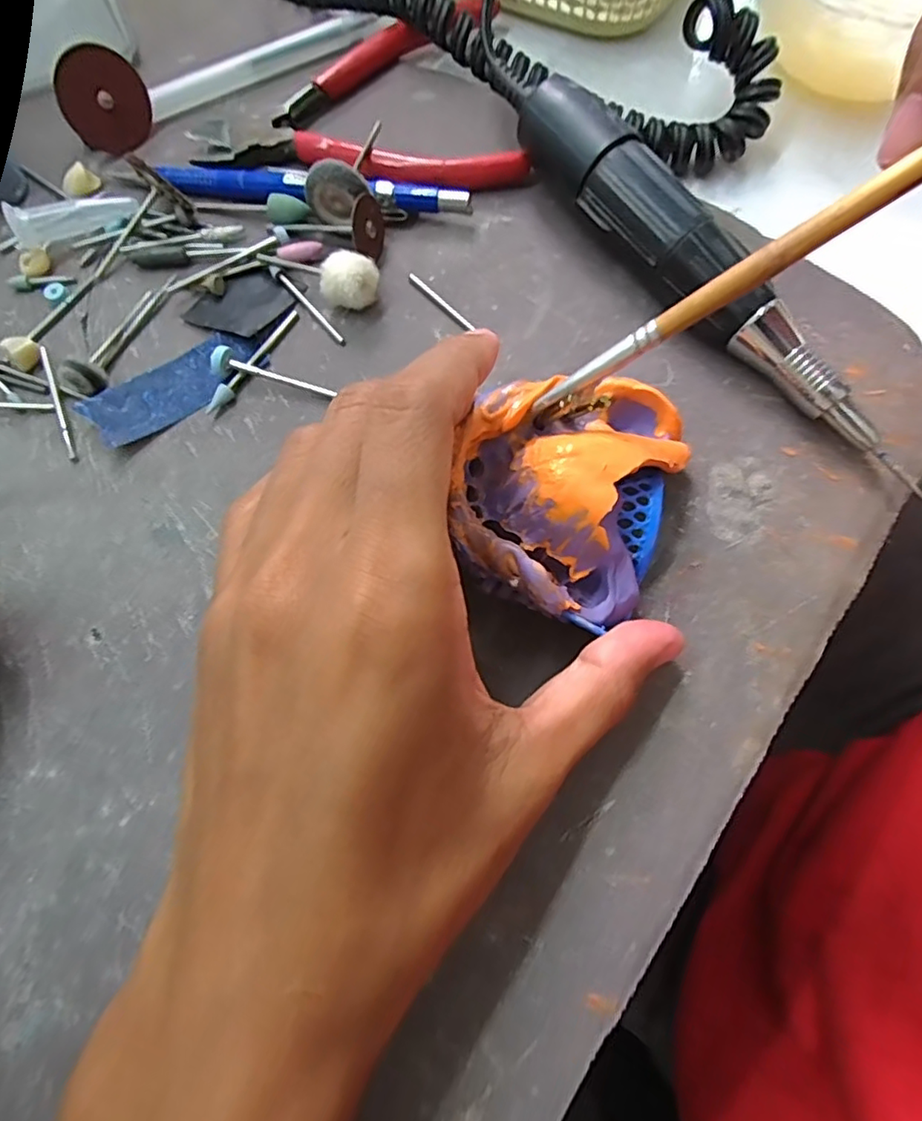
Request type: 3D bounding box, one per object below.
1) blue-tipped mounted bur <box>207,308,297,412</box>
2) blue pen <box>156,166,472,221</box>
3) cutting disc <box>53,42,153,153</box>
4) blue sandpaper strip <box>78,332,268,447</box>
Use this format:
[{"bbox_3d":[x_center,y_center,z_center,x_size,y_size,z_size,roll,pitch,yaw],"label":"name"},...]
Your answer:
[{"bbox_3d":[-0.070,-0.068,0.198,0.004,0.004,0.046,30,76,10],"label":"blue-tipped mounted bur"},{"bbox_3d":[-0.055,-0.134,0.214,0.116,0.011,0.010,9,73,5],"label":"blue pen"},{"bbox_3d":[-0.132,-0.172,0.219,0.031,0.030,0.004,-32,47,-16],"label":"cutting disc"},{"bbox_3d":[-0.094,-0.059,0.196,0.058,0.007,0.020,-35,74,-8],"label":"blue sandpaper strip"}]

